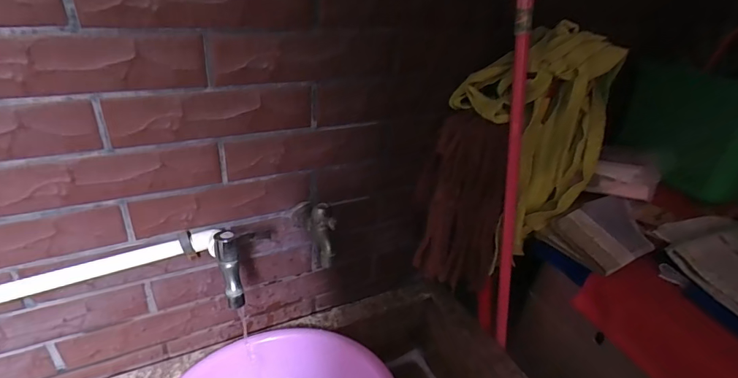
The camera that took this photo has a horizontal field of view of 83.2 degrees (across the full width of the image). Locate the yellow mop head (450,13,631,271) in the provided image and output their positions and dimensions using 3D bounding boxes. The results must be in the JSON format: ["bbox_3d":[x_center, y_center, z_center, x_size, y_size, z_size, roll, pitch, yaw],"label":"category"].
[{"bbox_3d":[0.230,-0.063,0.619,0.144,0.331,0.153,-13,36,-28],"label":"yellow mop head"}]

